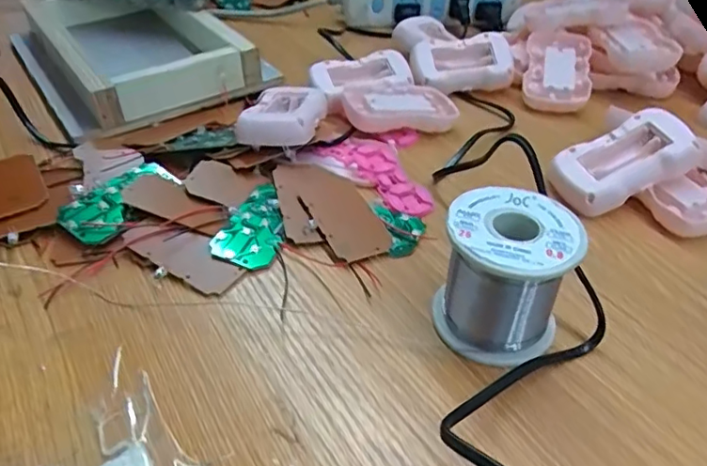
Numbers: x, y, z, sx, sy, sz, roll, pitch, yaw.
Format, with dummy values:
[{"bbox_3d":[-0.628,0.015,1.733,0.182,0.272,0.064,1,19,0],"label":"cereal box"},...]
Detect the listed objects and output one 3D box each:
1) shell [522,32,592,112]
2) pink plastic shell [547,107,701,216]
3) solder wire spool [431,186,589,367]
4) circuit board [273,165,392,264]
[{"bbox_3d":[0.177,-0.142,0.499,0.053,0.019,0.088,7,58,12],"label":"shell"},{"bbox_3d":[0.175,-0.047,0.374,0.084,0.014,0.048,-28,59,4],"label":"pink plastic shell"},{"bbox_3d":[0.074,0.021,0.282,0.059,0.063,0.059,14,42,14],"label":"solder wire spool"},{"bbox_3d":[-0.018,-0.015,0.366,0.056,0.007,0.097,-8,43,-20],"label":"circuit board"}]

